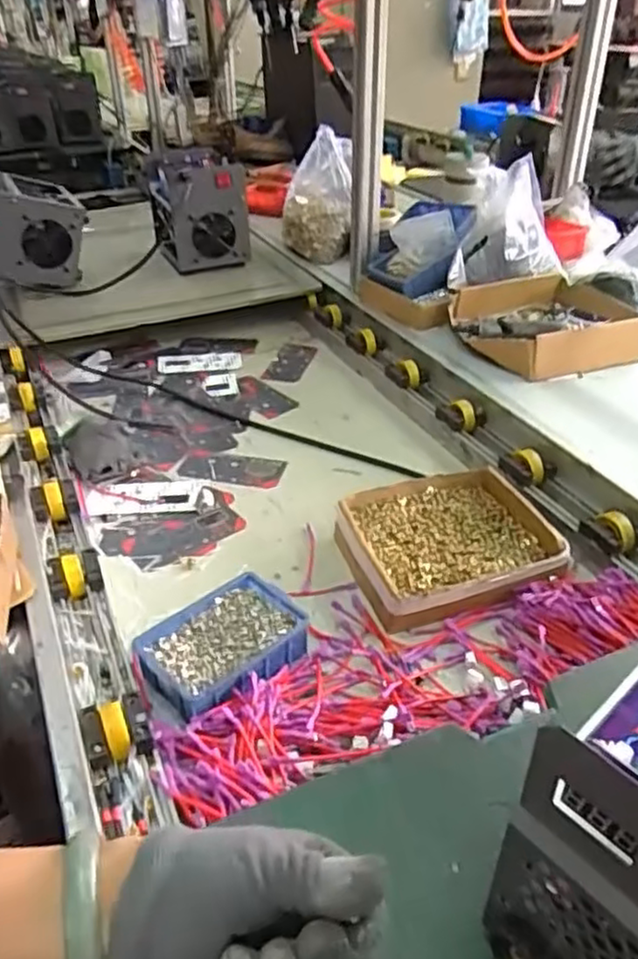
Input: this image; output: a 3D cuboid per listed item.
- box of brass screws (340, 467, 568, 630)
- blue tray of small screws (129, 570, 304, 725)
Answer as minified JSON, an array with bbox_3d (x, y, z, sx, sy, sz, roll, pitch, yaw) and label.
[{"bbox_3d":[0.145,0.071,0.810,0.230,0.050,0.202,-9,36,-12],"label":"box of brass screws"},{"bbox_3d":[-0.090,0.164,0.677,0.150,0.049,0.102,-27,42,-32],"label":"blue tray of small screws"}]

